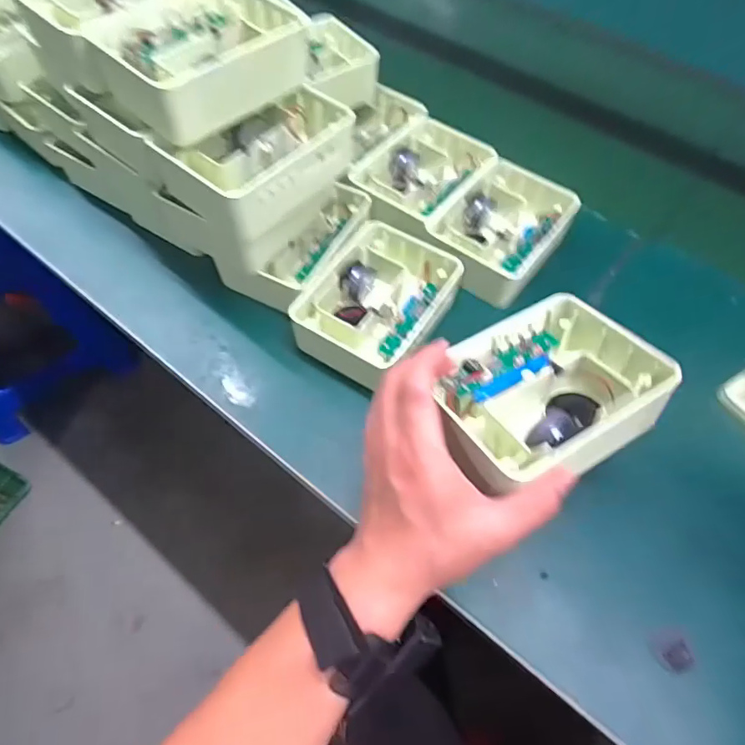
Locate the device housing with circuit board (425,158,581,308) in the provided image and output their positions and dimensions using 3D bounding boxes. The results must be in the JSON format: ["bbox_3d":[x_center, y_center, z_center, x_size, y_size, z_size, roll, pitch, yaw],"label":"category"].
[{"bbox_3d":[0.133,-0.148,0.523,0.111,0.045,0.150,38,64,17],"label":"device housing with circuit board"}]

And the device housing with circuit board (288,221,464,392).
[{"bbox_3d":[0.003,-0.066,0.469,0.111,0.041,0.151,30,62,14],"label":"device housing with circuit board"}]

